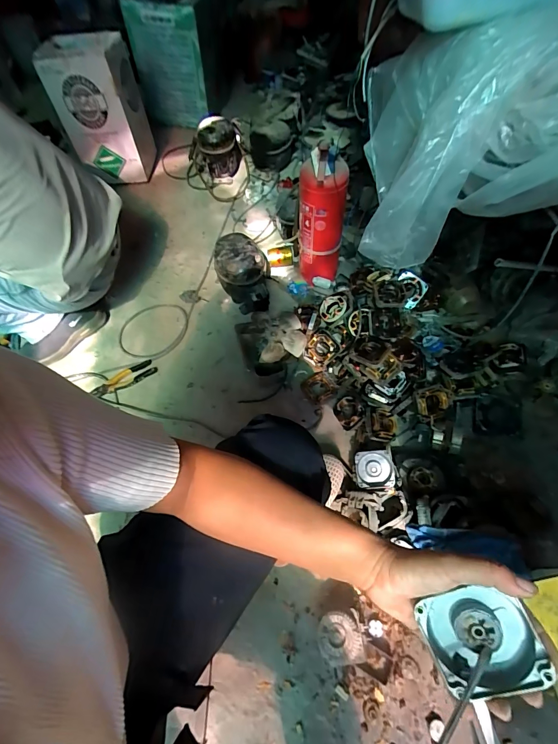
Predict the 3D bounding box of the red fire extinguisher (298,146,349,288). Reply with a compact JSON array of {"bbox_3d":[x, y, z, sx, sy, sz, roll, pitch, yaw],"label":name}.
[{"bbox_3d":[0.120,-0.421,1.030,0.130,0.397,0.109,7,59,6],"label":"red fire extinguisher"}]

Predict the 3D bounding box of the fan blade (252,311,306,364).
[{"bbox_3d":[0.002,-0.103,1.029,0.134,0.043,0.171,-9,59,-4],"label":"fan blade"}]

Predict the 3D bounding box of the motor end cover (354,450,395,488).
[{"bbox_3d":[0.222,0.226,0.836,0.086,0.020,0.083,0,59,2],"label":"motor end cover"}]

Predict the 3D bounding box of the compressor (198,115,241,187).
[{"bbox_3d":[-0.244,-0.897,1.458,0.186,0.203,0.158,-10,59,-5],"label":"compressor"}]

